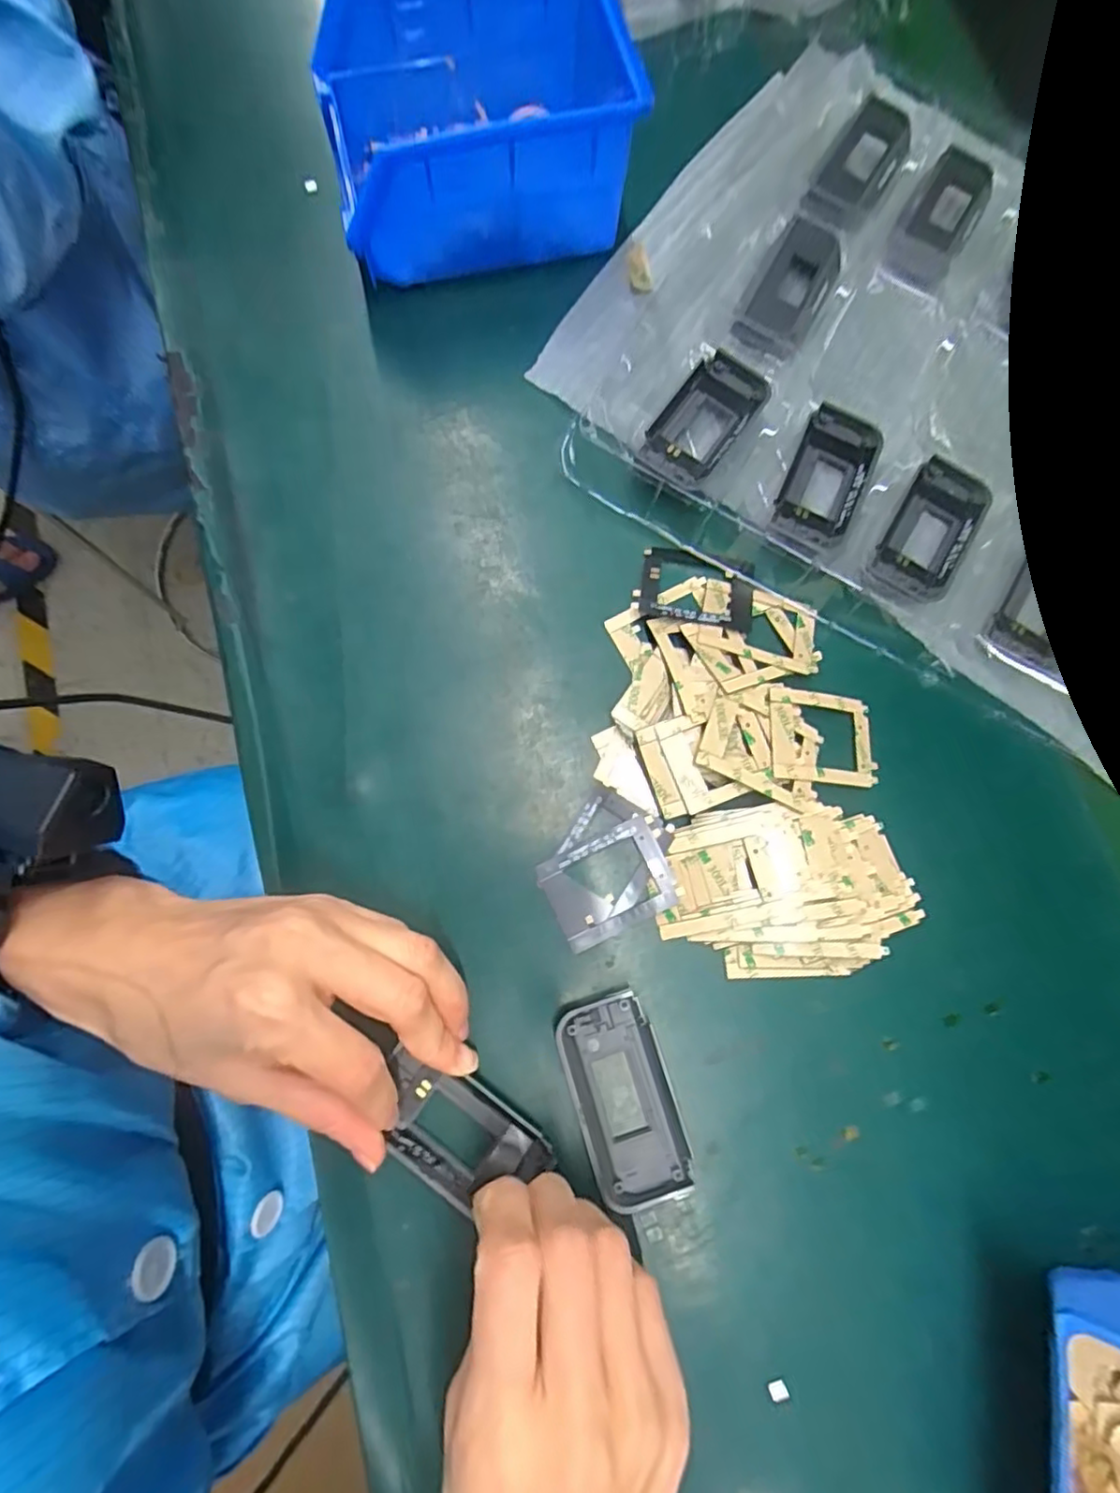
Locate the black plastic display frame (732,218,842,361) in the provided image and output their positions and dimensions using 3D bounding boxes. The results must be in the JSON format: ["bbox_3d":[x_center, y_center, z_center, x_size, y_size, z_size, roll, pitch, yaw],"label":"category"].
[{"bbox_3d":[0.117,-0.229,0.317,0.033,0.008,0.081,28,80,4],"label":"black plastic display frame"}]

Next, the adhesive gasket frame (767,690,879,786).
[{"bbox_3d":[0.116,-0.003,0.278,0.053,0.004,0.040,5,77,-17],"label":"adhesive gasket frame"}]

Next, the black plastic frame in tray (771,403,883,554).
[{"bbox_3d":[0.127,-0.128,0.303,0.035,0.010,0.079,25,80,3],"label":"black plastic frame in tray"}]

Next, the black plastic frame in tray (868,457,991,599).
[{"bbox_3d":[0.177,-0.103,0.301,0.037,0.005,0.080,31,80,4],"label":"black plastic frame in tray"}]

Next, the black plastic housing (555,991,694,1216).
[{"bbox_3d":[0.026,0.141,0.253,0.039,0.009,0.077,-17,80,-4],"label":"black plastic housing"}]

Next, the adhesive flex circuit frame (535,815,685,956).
[{"bbox_3d":[0.020,0.059,0.271,0.052,0.004,0.040,-28,82,1],"label":"adhesive flex circuit frame"}]

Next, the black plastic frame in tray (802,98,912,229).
[{"bbox_3d":[0.161,-0.309,0.337,0.035,0.006,0.080,31,80,4],"label":"black plastic frame in tray"}]

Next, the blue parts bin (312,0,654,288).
[{"bbox_3d":[-0.036,-0.294,0.303,0.141,0.073,0.111,-12,80,-3],"label":"blue parts bin"}]

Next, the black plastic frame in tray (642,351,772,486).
[{"bbox_3d":[0.071,-0.157,0.302,0.035,0.010,0.074,36,81,5],"label":"black plastic frame in tray"}]

